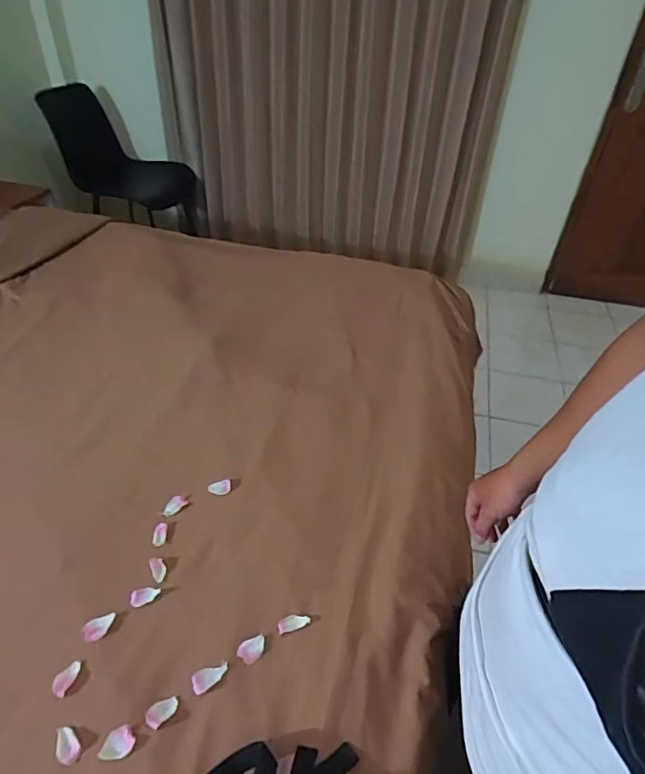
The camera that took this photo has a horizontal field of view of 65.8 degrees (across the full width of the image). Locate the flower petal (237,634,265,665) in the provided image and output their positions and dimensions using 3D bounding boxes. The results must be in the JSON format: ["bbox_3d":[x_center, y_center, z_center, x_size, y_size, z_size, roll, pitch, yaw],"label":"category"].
[{"bbox_3d":[-0.095,0.355,0.679,0.039,0.004,0.029,-31,53,-34],"label":"flower petal"}]

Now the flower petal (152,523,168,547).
[{"bbox_3d":[-0.262,0.237,0.804,0.021,0.008,0.039,3,42,-3],"label":"flower petal"}]

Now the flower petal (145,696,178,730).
[{"bbox_3d":[-0.197,0.399,0.614,0.040,0.009,0.024,-29,52,-33],"label":"flower petal"}]

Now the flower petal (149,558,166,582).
[{"bbox_3d":[-0.251,0.278,0.762,0.021,0.005,0.040,-18,47,-24],"label":"flower petal"}]

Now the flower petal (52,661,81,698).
[{"bbox_3d":[-0.325,0.370,0.634,0.021,0.011,0.041,16,43,11],"label":"flower petal"}]

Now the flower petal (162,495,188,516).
[{"bbox_3d":[-0.252,0.201,0.847,0.026,0.008,0.042,31,48,26],"label":"flower petal"}]

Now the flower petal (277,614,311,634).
[{"bbox_3d":[-0.041,0.334,0.709,0.046,0.005,0.022,-6,43,-13],"label":"flower petal"}]

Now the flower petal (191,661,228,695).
[{"bbox_3d":[-0.144,0.376,0.644,0.046,0.011,0.029,-10,44,-17],"label":"flower petal"}]

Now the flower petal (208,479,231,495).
[{"bbox_3d":[-0.183,0.177,0.886,0.039,0.009,0.027,-4,42,-10],"label":"flower petal"}]

